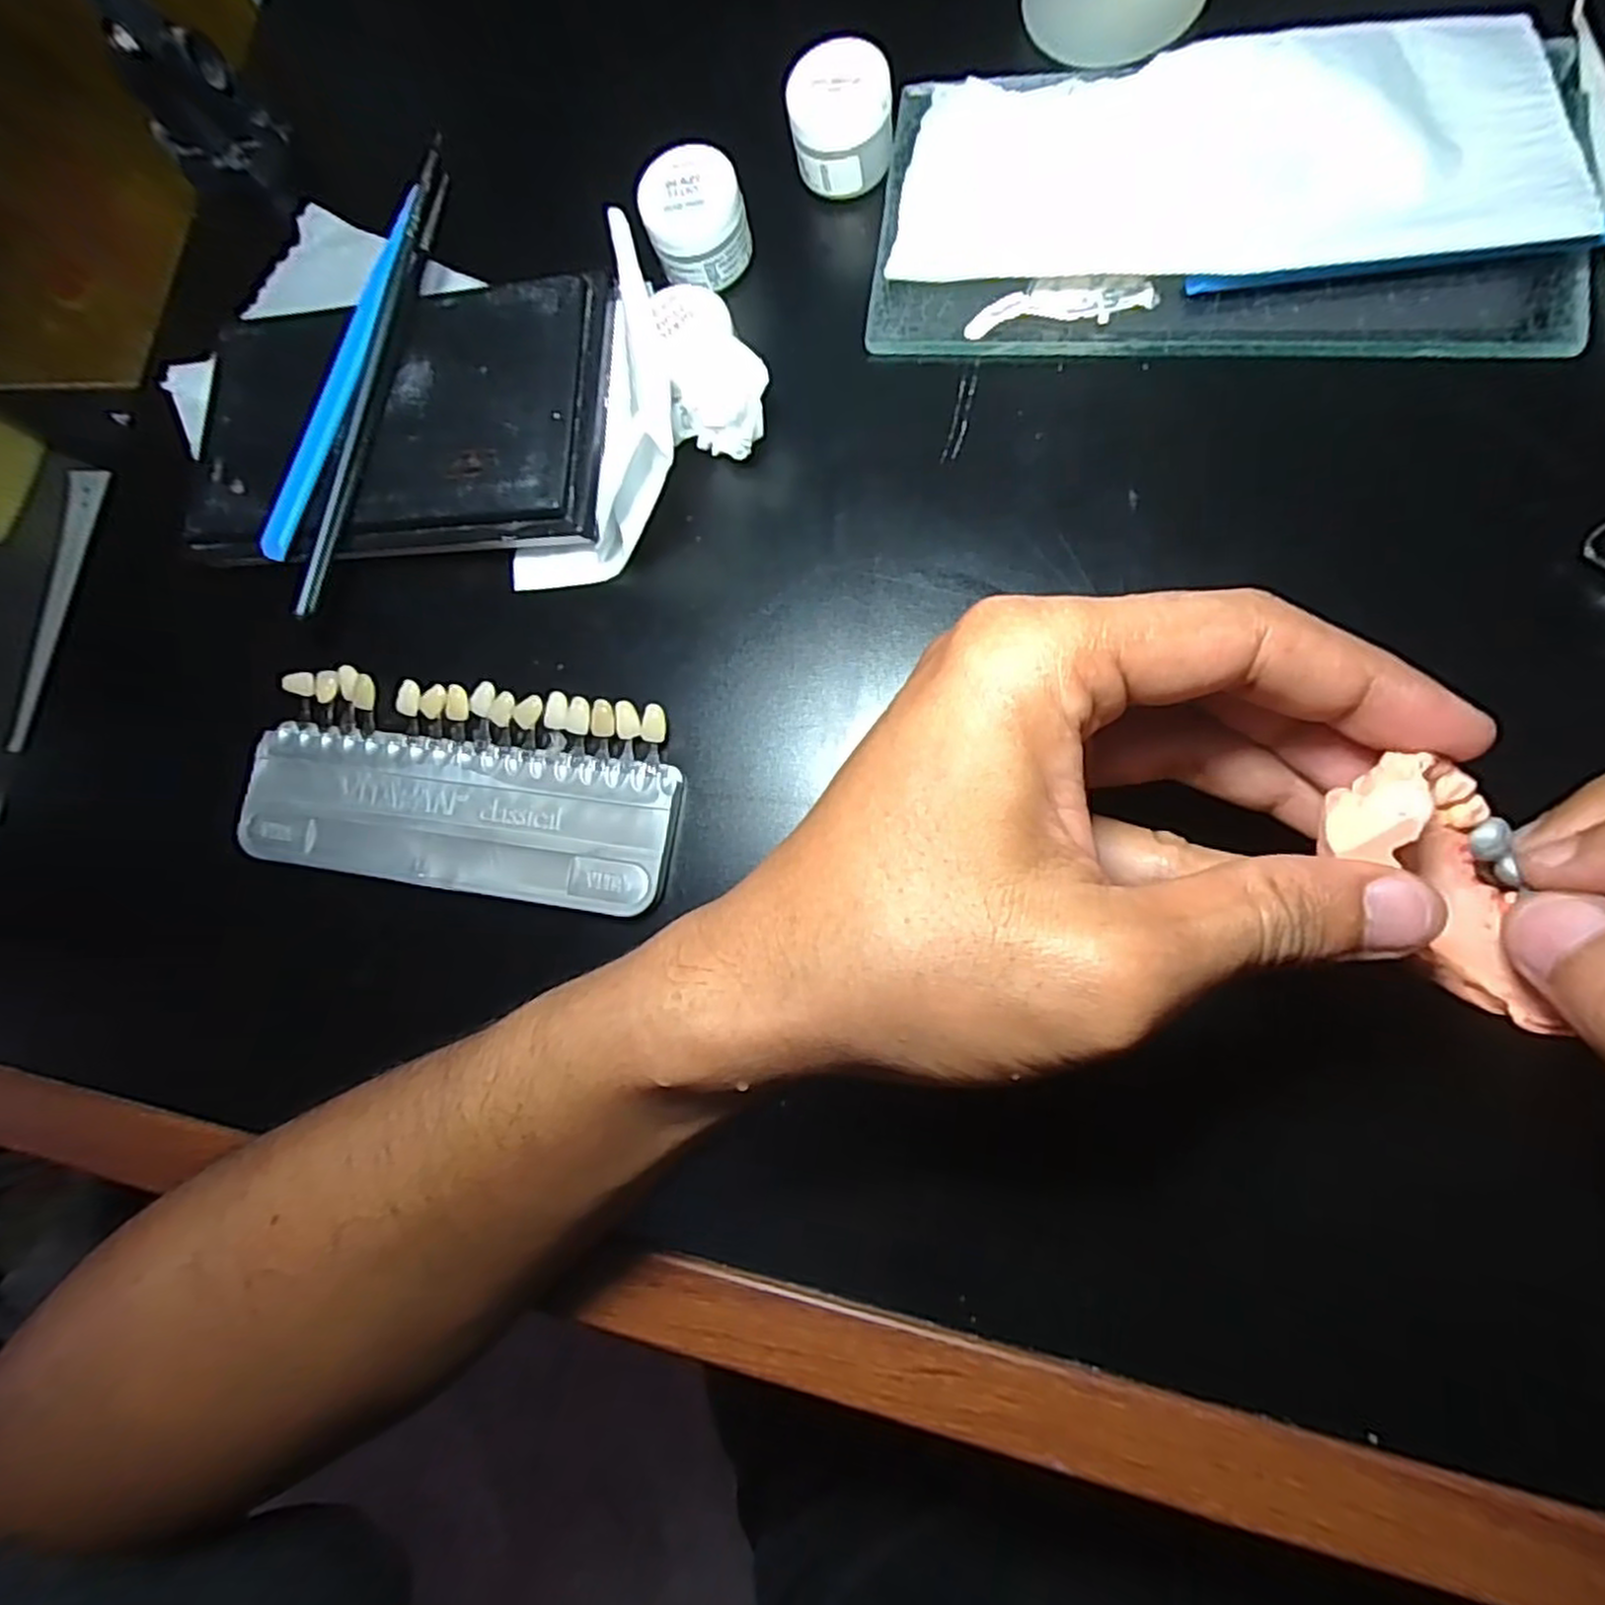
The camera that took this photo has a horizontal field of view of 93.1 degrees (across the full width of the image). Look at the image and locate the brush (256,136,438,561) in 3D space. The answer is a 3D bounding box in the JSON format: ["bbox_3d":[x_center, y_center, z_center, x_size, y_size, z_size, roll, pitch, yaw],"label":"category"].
[{"bbox_3d":[-0.151,-0.156,0.256,0.010,0.008,0.155,17,85,13],"label":"brush"}]

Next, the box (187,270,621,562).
[{"bbox_3d":[-0.139,-0.131,0.261,0.148,0.020,0.095,-1,81,10],"label":"box"}]

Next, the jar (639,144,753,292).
[{"bbox_3d":[-0.035,-0.193,0.252,0.032,0.024,0.033,-2,81,10],"label":"jar"}]

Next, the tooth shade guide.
[{"bbox_3d":[-0.112,-0.005,0.246,0.150,0.013,0.065,8,83,12],"label":"tooth shade guide"}]

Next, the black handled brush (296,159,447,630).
[{"bbox_3d":[-0.145,-0.140,0.252,0.010,0.009,0.160,12,84,12],"label":"black handled brush"}]

